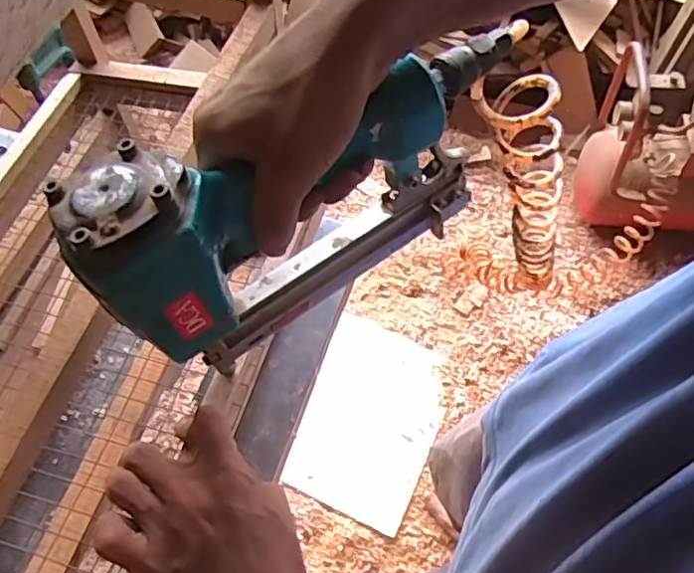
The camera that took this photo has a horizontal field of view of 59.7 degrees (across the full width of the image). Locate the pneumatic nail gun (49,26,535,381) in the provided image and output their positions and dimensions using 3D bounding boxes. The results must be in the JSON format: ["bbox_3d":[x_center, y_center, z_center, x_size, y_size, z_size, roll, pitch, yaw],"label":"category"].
[{"bbox_3d":[-0.012,-0.050,0.336,0.246,0.140,0.057,-30,66,-15],"label":"pneumatic nail gun"}]

